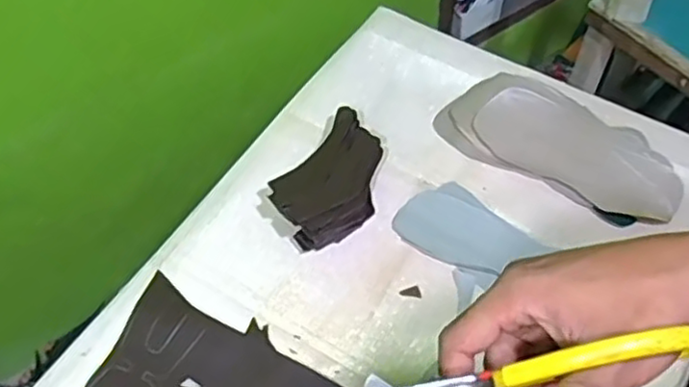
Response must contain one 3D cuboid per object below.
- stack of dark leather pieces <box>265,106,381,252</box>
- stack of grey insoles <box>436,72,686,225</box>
[{"bbox_3d":[-0.008,-0.014,0.882,0.115,0.062,0.182,31,62,21],"label":"stack of dark leather pieces"},{"bbox_3d":[0.283,-0.067,0.905,0.316,0.036,0.138,30,62,21],"label":"stack of grey insoles"}]

